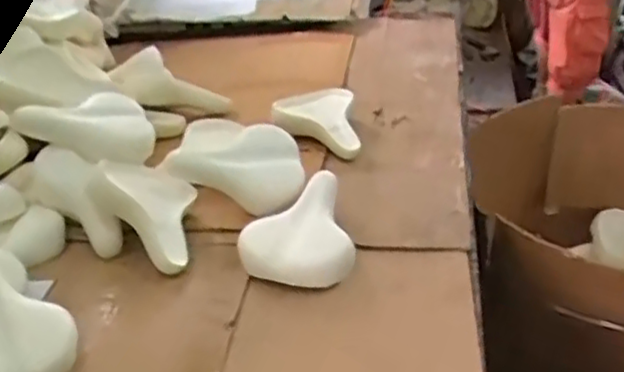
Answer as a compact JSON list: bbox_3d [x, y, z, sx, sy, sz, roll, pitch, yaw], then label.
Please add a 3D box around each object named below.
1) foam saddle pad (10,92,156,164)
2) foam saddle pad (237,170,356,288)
[{"bbox_3d":[-0.423,-0.114,1.309,0.260,0.103,0.098,4,24,-33],"label":"foam saddle pad"},{"bbox_3d":[-0.032,0.069,1.175,0.188,0.110,0.212,-7,31,-3],"label":"foam saddle pad"}]

